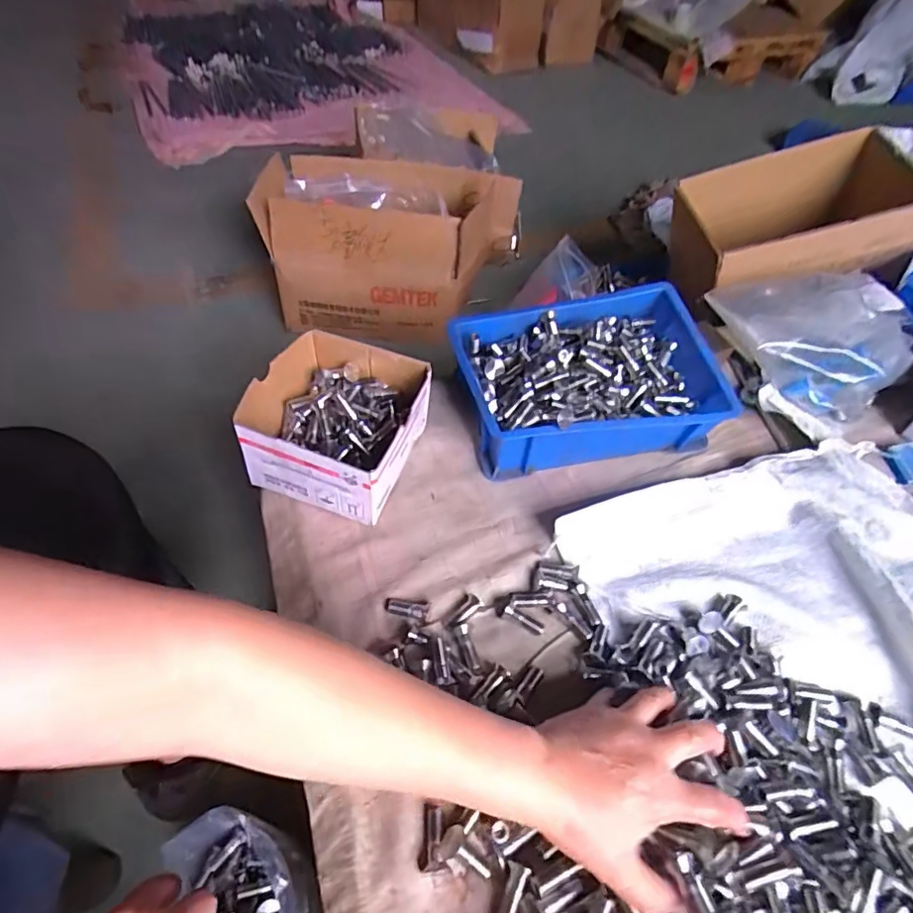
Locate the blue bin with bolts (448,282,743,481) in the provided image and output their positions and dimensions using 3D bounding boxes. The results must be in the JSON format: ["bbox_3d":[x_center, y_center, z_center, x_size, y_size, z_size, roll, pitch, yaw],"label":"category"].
[{"bbox_3d":[0.137,-0.078,0.586,0.257,0.087,0.168,-6,52,-9],"label":"blue bin with bolts"}]

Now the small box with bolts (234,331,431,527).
[{"bbox_3d":[-0.113,-0.033,0.530,0.145,0.082,0.145,17,52,9],"label":"small box with bolts"}]

